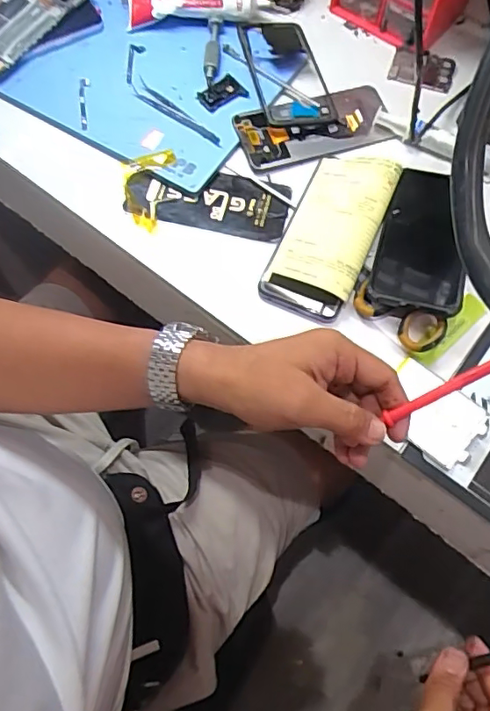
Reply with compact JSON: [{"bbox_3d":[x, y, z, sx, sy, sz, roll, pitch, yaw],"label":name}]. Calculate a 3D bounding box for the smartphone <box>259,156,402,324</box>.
[{"bbox_3d":[0.078,-0.114,0.494,0.081,0.023,0.163,18,69,12],"label":"smartphone"}]

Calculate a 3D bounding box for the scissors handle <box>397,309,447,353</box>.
[{"bbox_3d":[0.149,-0.020,0.463,0.035,0.020,0.036,-39,73,-15],"label":"scissors handle"}]

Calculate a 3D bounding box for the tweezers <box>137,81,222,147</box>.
[{"bbox_3d":[-0.067,-0.242,0.551,0.114,0.008,0.015,39,72,15],"label":"tweezers"}]

